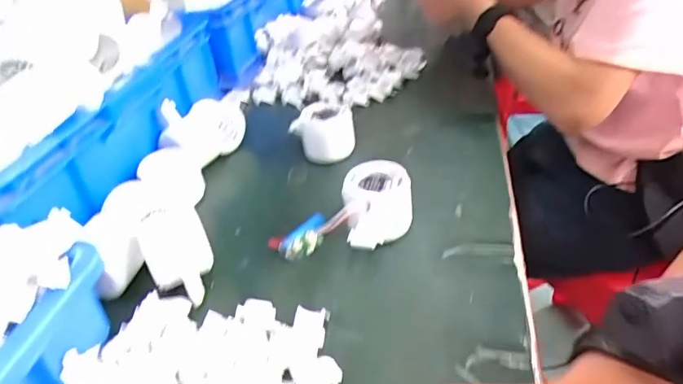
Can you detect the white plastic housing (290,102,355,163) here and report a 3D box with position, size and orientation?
[{"bbox_3d":[-0.021,-0.072,0.566,0.064,0.050,0.061,-15,36,-11],"label":"white plastic housing"}]

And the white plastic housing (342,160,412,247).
[{"bbox_3d":[0.033,0.014,0.433,0.060,0.055,0.069,-6,36,1],"label":"white plastic housing"}]

